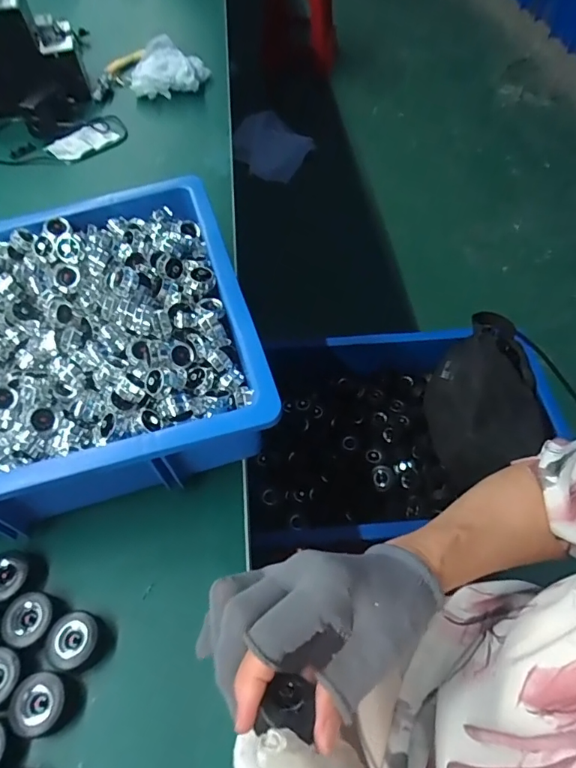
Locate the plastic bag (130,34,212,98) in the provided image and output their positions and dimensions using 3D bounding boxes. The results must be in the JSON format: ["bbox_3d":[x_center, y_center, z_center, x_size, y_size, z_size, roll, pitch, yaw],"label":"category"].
[{"bbox_3d":[-0.208,-0.546,0.838,0.137,0.062,0.100,-11,56,-6],"label":"plastic bag"}]

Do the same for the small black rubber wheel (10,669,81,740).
[{"bbox_3d":[-0.164,0.215,0.322,0.035,0.018,0.034,-1,55,1],"label":"small black rubber wheel"}]

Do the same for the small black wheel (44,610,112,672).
[{"bbox_3d":[-0.151,0.185,0.345,0.037,0.020,0.036,-1,55,1],"label":"small black wheel"}]

